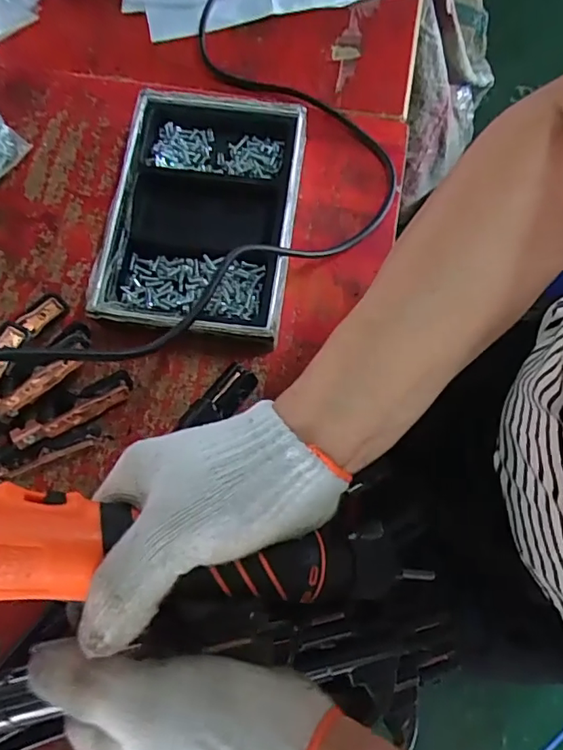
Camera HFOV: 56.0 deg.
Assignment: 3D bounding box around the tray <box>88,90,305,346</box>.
[{"bbox_3d":[-0.068,-0.142,0.476,0.154,0.046,0.225,7,75,2],"label":"tray"}]

